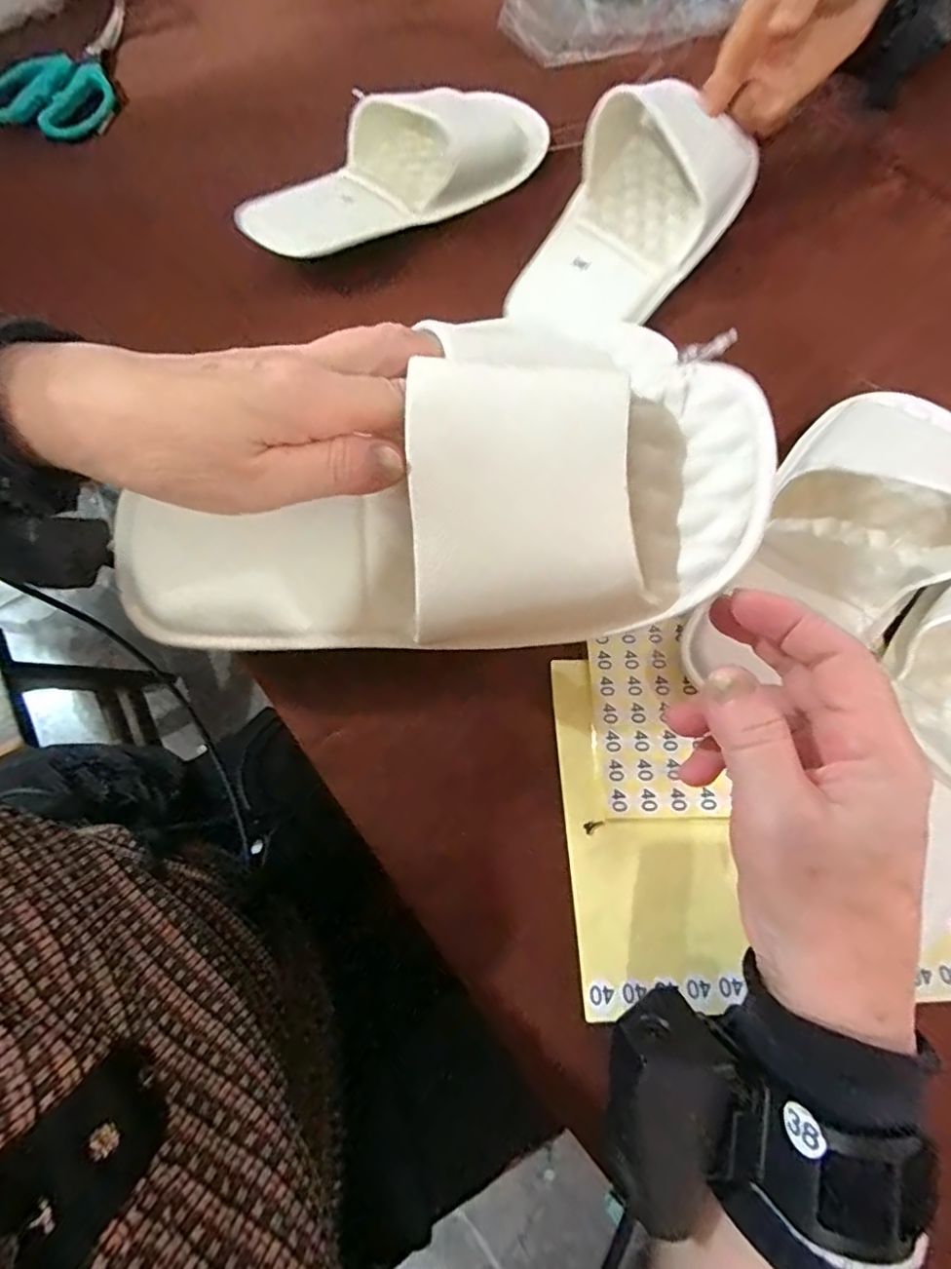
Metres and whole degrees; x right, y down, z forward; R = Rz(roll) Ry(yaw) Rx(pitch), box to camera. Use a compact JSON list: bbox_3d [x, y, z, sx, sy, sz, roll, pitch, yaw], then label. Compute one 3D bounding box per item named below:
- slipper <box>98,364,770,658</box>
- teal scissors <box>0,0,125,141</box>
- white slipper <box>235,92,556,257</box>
[{"bbox_3d":[-0.018,-0.045,0.235,0.265,0.066,0.096,-10,71,8],"label":"slipper"},{"bbox_3d":[-0.296,-0.429,0.441,0.069,0.009,0.158,29,69,-5],"label":"teal scissors"},{"bbox_3d":[-0.053,-0.321,0.387,0.227,0.054,0.085,-33,74,-13],"label":"white slipper"}]

